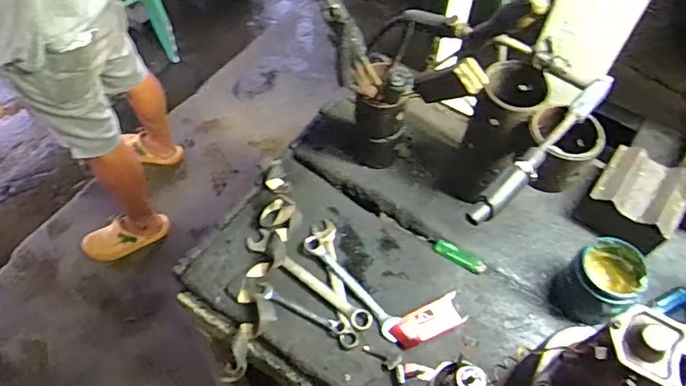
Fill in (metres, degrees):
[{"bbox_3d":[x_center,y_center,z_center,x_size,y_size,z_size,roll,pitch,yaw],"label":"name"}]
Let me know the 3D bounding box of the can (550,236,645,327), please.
[{"bbox_3d":[0.354,0.123,0.751,0.087,0.107,0.080,1,57,-1],"label":"can"}]

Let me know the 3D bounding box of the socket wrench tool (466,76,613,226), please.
[{"bbox_3d":[0.244,-0.058,0.643,0.029,0.034,0.285,40,65,22],"label":"socket wrench tool"}]

